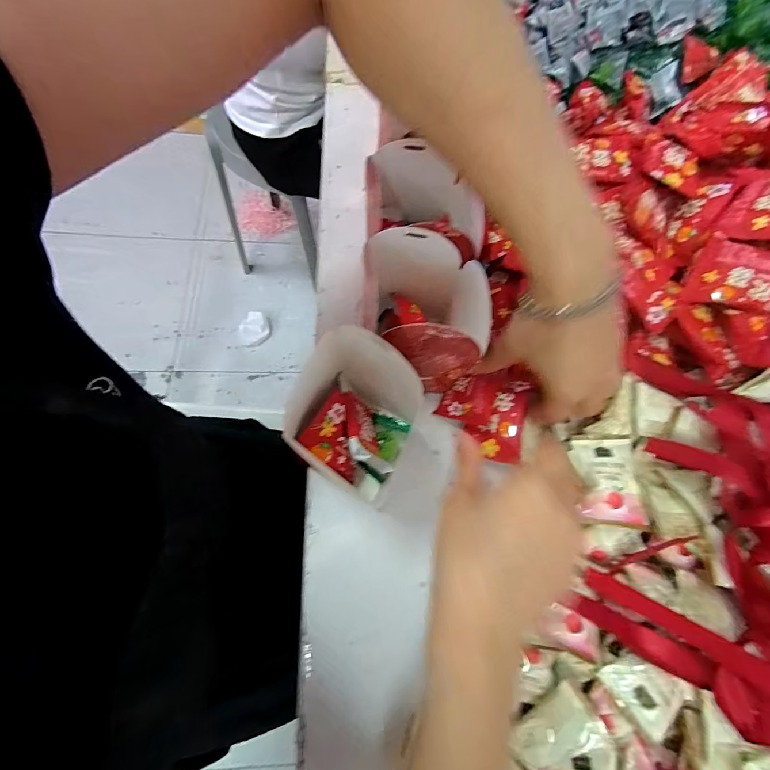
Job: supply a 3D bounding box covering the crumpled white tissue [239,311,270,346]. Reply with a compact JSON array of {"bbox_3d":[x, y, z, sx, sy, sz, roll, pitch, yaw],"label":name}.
[{"bbox_3d":[-0.383,-0.163,1.109,0.103,0.050,0.080,-36,78,-15],"label":"crumpled white tissue"}]

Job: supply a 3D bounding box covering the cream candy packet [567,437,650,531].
[{"bbox_3d":[0.170,0.072,0.291,0.042,0.017,0.065,8,71,-2],"label":"cream candy packet"}]

